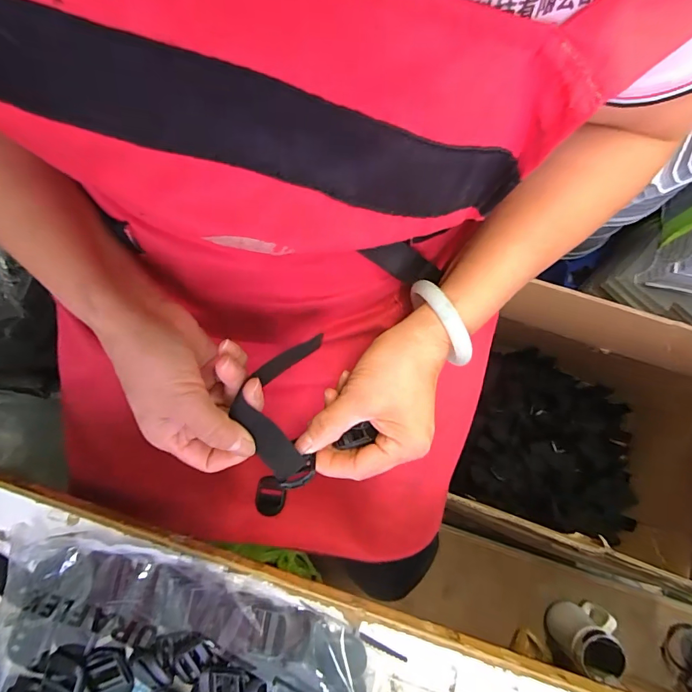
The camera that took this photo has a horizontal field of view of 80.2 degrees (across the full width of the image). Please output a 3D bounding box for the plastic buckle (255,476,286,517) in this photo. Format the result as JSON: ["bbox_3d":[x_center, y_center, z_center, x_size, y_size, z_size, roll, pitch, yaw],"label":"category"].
[{"bbox_3d":[-0.080,0.159,0.434,0.031,0.008,0.039,4,79,3],"label":"plastic buckle"}]

